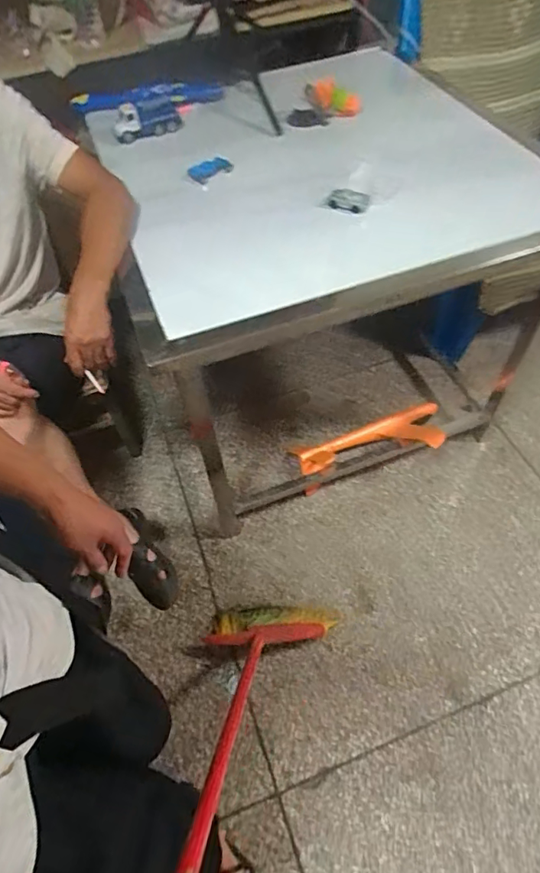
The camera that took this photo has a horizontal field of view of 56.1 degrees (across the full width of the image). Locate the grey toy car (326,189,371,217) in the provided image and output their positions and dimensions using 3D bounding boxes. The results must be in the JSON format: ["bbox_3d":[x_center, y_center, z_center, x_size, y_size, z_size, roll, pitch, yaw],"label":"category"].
[{"bbox_3d":[0.143,-0.427,0.922,0.074,0.033,0.027,28,61,22],"label":"grey toy car"}]

